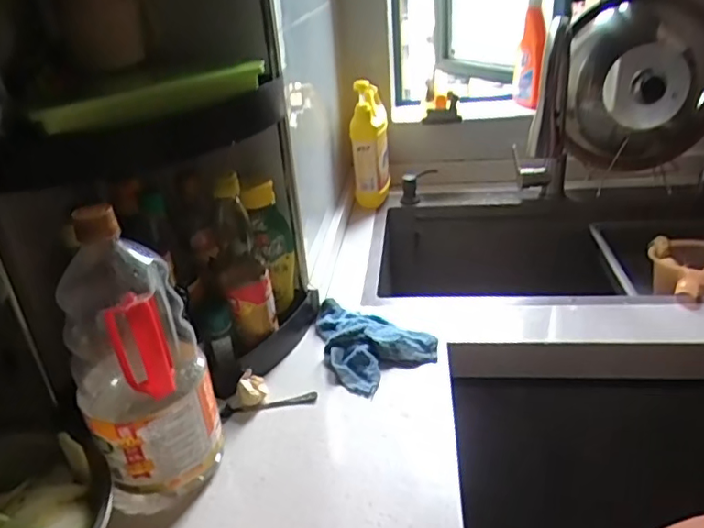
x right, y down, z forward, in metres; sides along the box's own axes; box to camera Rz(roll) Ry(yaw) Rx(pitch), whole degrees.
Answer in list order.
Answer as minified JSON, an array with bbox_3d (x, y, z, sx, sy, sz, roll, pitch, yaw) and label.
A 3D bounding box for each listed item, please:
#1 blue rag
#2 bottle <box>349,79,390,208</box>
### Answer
[{"bbox_3d":[0.017,0.096,0.774,0.131,0.033,0.170,-20,31,-25],"label":"blue rag"},{"bbox_3d":[0.035,-0.235,1.138,0.071,0.243,0.076,-4,28,3],"label":"bottle"}]

